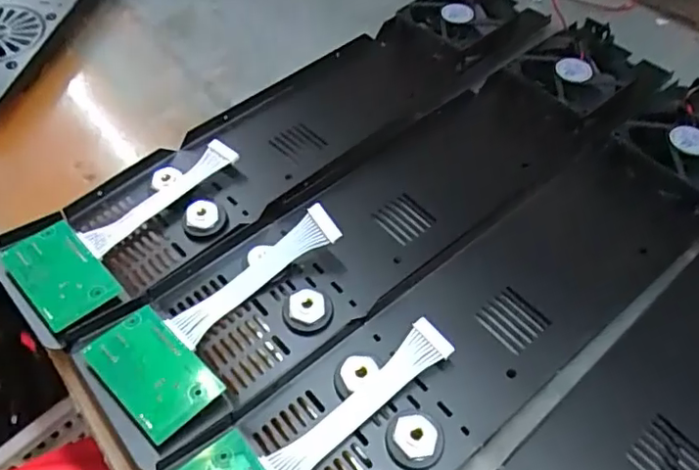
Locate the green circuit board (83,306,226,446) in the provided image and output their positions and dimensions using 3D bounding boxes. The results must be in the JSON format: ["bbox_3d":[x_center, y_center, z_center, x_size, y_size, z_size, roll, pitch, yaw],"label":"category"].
[{"bbox_3d":[-0.109,0.075,0.315,0.073,0.005,0.044,38,57,25],"label":"green circuit board"}]

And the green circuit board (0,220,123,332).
[{"bbox_3d":[-0.181,0.024,0.355,0.043,0.005,0.079,-35,60,-29],"label":"green circuit board"}]

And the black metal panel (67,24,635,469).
[{"bbox_3d":[0.034,-0.035,0.388,0.443,0.034,0.108,-37,62,-26],"label":"black metal panel"}]

